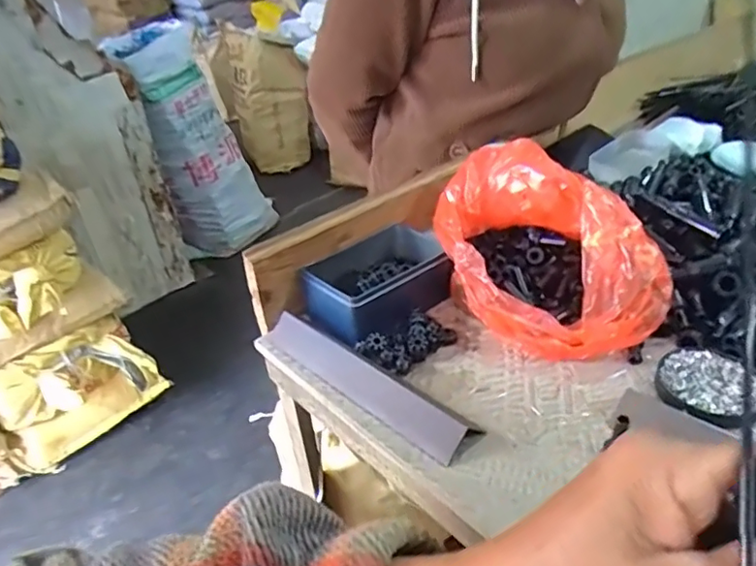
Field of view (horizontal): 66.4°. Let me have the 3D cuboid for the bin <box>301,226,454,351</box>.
[{"bbox_3d":[0.003,-0.010,0.628,0.166,0.051,0.111,-28,41,-30],"label":"bin"}]

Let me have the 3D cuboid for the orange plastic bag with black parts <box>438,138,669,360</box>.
[{"bbox_3d":[0.168,-0.038,0.585,0.177,0.121,0.234,-13,33,-11],"label":"orange plastic bag with black parts"}]

